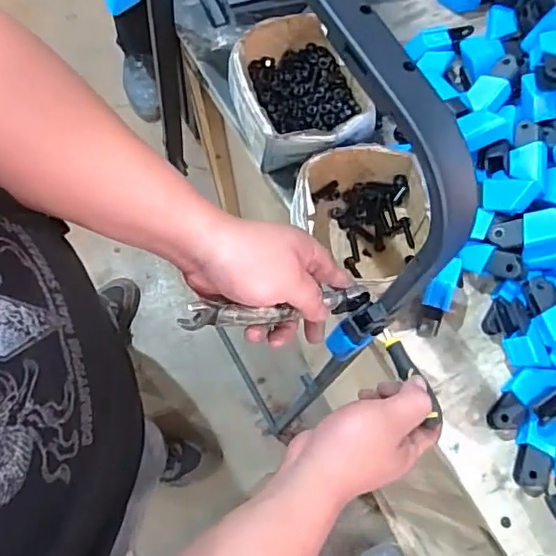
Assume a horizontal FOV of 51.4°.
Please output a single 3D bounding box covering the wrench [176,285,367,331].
[{"bbox_3d":[0.000,0.024,0.463,0.170,0.022,0.020,-6,70,-32],"label":"wrench"}]

